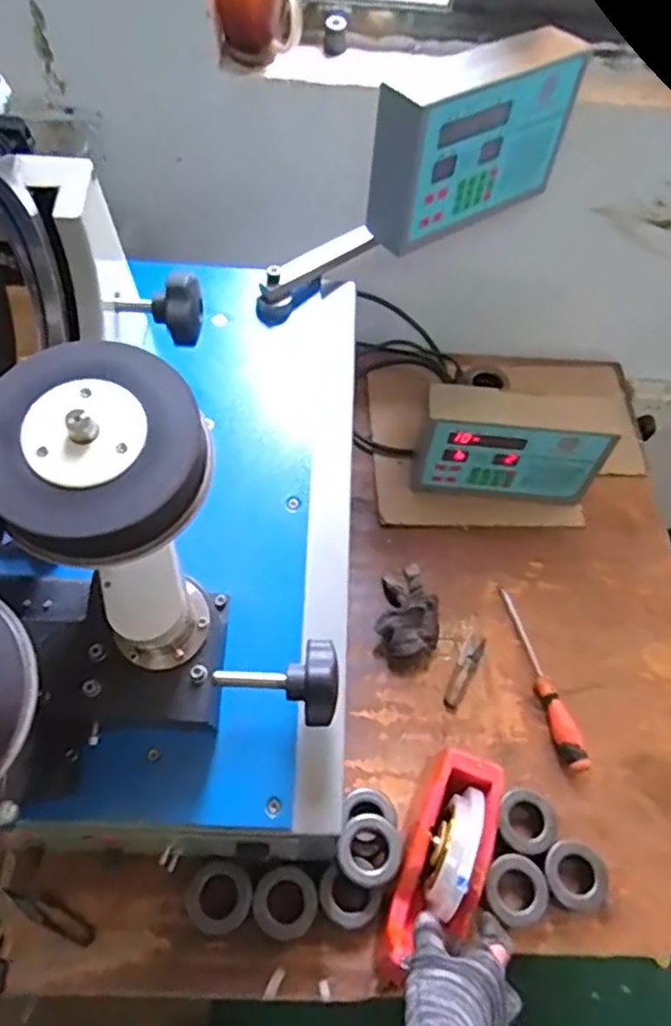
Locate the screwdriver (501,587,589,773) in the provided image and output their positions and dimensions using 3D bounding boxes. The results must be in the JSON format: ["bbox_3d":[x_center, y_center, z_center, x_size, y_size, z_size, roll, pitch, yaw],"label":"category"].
[{"bbox_3d":[0.241,0.185,0.774,0.027,0.031,0.224,-6,60,-8],"label":"screwdriver"}]

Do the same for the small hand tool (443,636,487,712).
[{"bbox_3d":[0.153,0.188,0.787,0.025,0.010,0.092,23,61,10],"label":"small hand tool"}]

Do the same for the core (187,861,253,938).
[{"bbox_3d":[-0.111,0.368,0.636,0.062,0.023,0.059,2,59,-3],"label":"core"}]

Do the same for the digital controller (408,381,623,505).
[{"bbox_3d":[0.218,-0.078,0.843,0.227,0.165,0.069,11,59,3],"label":"digital controller"}]

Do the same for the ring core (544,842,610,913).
[{"bbox_3d":[0.236,0.361,0.662,0.063,0.035,0.059,2,59,-3],"label":"ring core"}]

